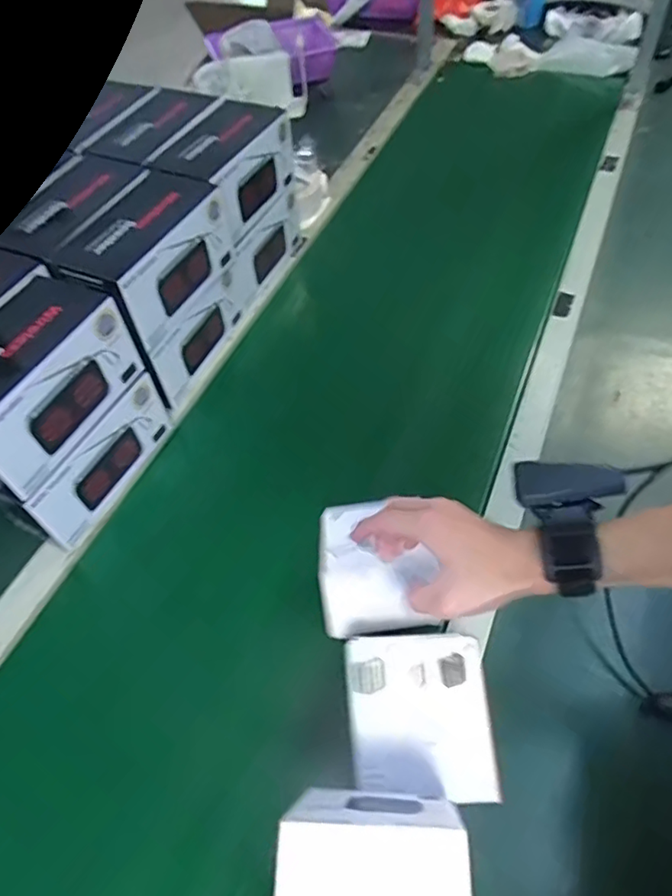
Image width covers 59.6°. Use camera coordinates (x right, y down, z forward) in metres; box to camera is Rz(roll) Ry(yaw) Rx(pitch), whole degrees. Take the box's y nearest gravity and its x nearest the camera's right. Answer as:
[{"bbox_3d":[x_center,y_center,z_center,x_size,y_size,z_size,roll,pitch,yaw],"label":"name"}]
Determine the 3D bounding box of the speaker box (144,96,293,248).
[{"bbox_3d":[-0.152,-0.378,0.796,0.112,0.102,0.186,17,57,16],"label":"speaker box"}]

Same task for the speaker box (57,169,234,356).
[{"bbox_3d":[-0.220,-0.229,0.701,0.098,0.102,0.189,20,57,18],"label":"speaker box"}]

